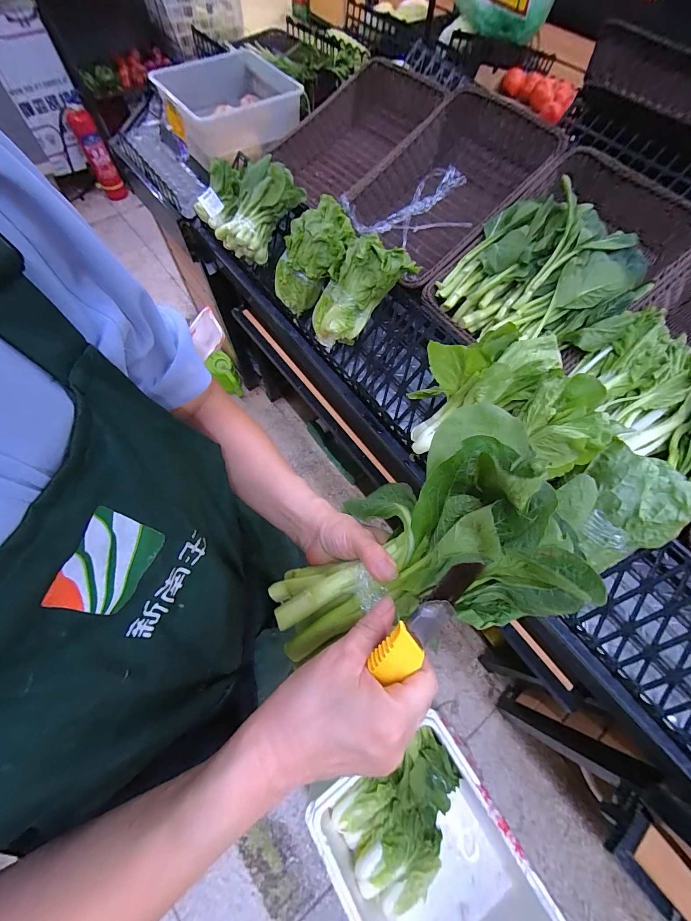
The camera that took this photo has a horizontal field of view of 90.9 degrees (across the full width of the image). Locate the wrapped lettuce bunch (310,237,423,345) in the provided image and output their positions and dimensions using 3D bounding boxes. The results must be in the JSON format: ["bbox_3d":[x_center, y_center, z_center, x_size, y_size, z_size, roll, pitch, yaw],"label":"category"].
[{"bbox_3d":[0.014,-0.318,0.643,0.216,0.076,0.099,-44,72,23],"label":"wrapped lettuce bunch"}]

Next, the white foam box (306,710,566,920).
[{"bbox_3d":[0.211,1.077,0.925,0.471,0.256,0.584,-29,70,-14],"label":"white foam box"}]

